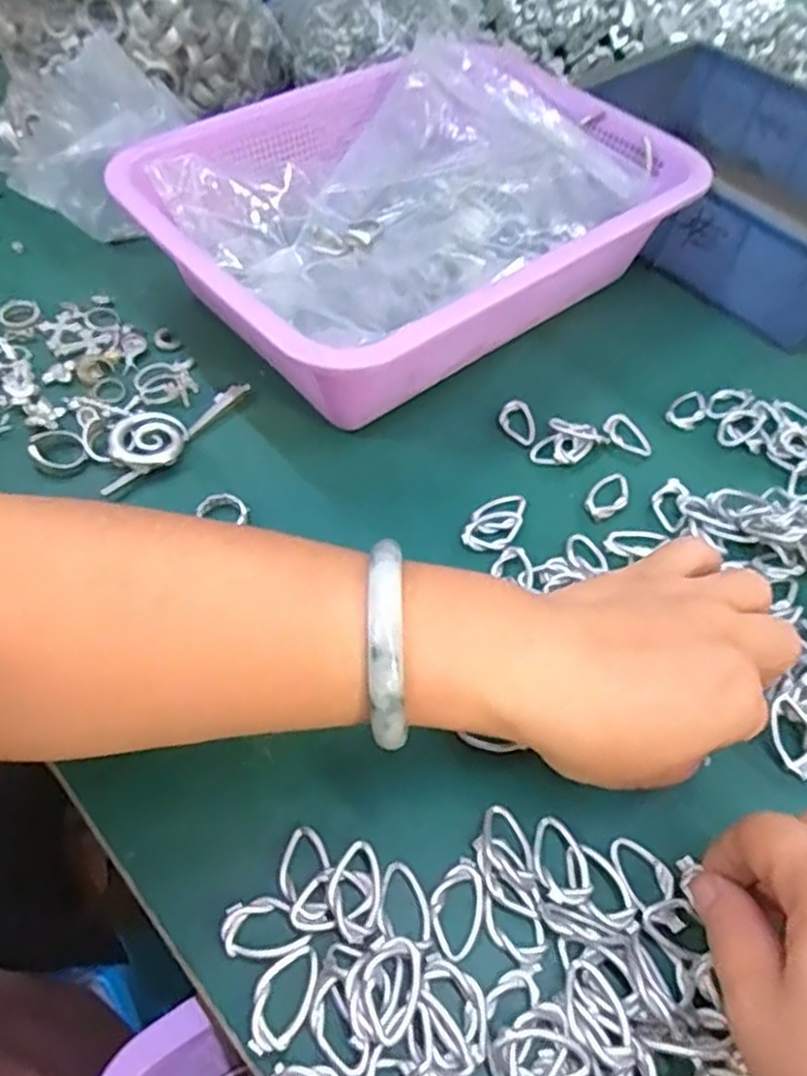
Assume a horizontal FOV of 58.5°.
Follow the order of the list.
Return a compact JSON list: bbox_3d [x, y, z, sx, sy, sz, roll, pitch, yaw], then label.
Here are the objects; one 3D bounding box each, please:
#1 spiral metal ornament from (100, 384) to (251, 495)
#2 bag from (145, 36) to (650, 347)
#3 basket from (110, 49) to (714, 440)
[{"bbox_3d":[-0.127,-0.059,0.386,0.039,0.006,0.096,35,61,18],"label":"spiral metal ornament"},{"bbox_3d":[0.001,-0.203,0.443,0.241,0.098,0.180,-35,65,-24],"label":"bag"},{"bbox_3d":[0.007,-0.192,0.440,0.298,0.088,0.221,-35,65,-23],"label":"basket"}]

